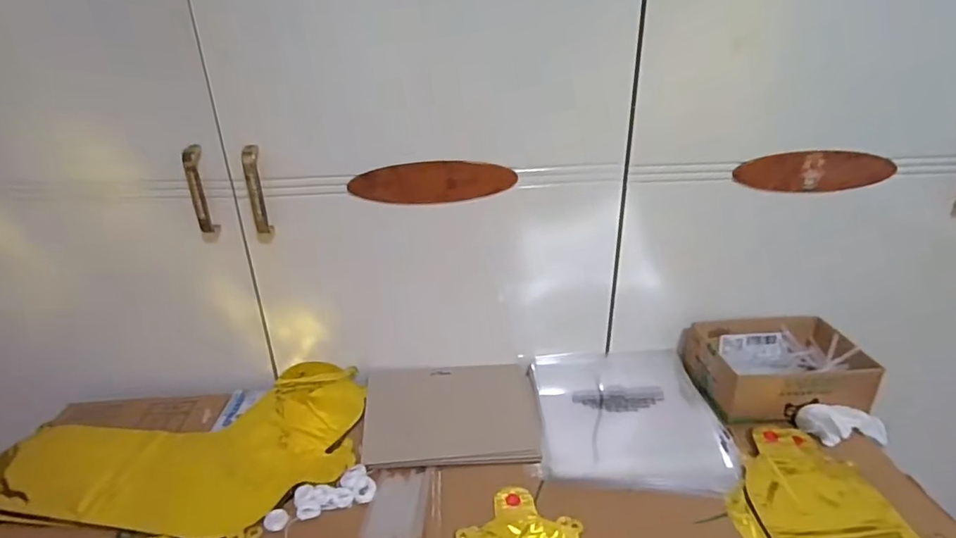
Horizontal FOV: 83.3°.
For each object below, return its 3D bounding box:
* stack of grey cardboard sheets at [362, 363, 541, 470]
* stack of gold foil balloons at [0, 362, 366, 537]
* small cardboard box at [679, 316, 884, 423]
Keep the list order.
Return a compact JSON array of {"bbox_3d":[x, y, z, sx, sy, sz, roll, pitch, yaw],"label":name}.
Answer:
[{"bbox_3d":[-0.030,0.173,0.660,0.209,0.015,0.164,-3,26,-5],"label":"stack of grey cardboard sheets"},{"bbox_3d":[-0.346,0.196,0.640,0.409,0.018,0.280,1,26,3],"label":"stack of gold foil balloons"},{"bbox_3d":[0.377,0.124,0.681,0.187,0.069,0.145,-2,26,-2],"label":"small cardboard box"}]

